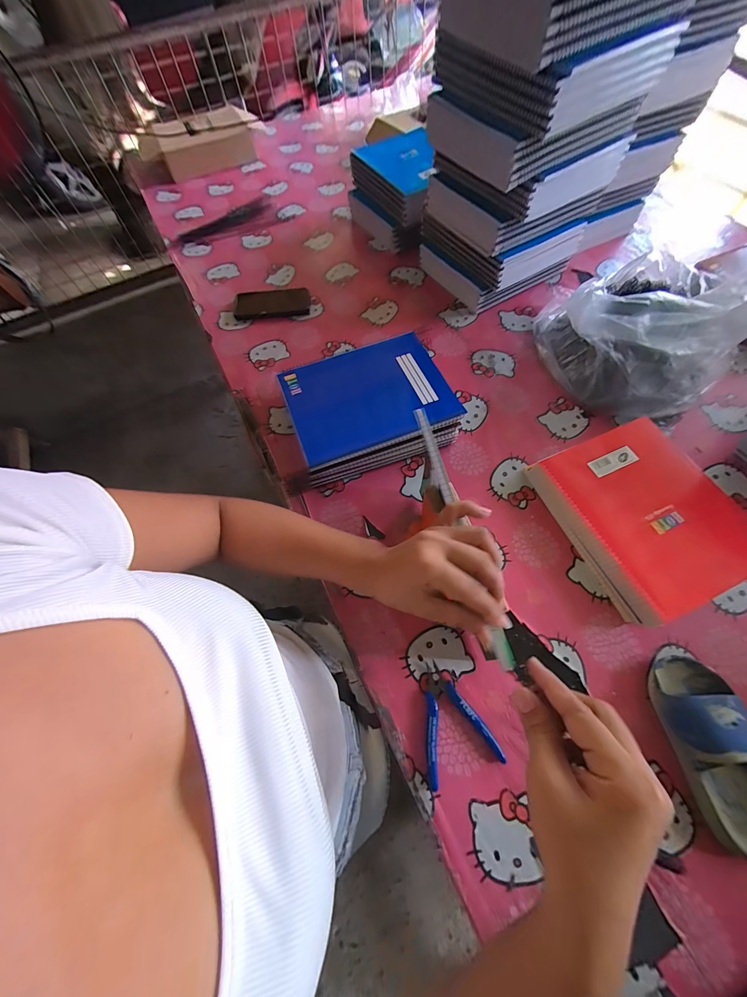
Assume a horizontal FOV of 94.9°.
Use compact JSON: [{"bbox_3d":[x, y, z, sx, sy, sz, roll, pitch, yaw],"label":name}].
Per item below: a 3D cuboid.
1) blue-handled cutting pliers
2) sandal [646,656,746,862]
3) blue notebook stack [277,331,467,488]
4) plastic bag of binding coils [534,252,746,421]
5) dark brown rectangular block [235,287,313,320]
[{"bbox_3d":[0.089,0.256,0.403,0.086,0.016,0.114,-17,64,-5],"label":"blue-handled cutting pliers"},{"bbox_3d":[0.368,0.266,0.361,0.082,0.062,0.172,-7,64,0],"label":"sandal"},{"bbox_3d":[-0.004,-0.152,0.575,0.250,0.083,0.199,-17,64,-5],"label":"blue notebook stack"},{"bbox_3d":[0.448,-0.292,0.576,0.262,0.162,0.291,-1,64,3],"label":"plastic bag of binding coils"},{"bbox_3d":[-0.226,-0.435,0.763,0.167,0.012,0.092,-6,64,0],"label":"dark brown rectangular block"}]

